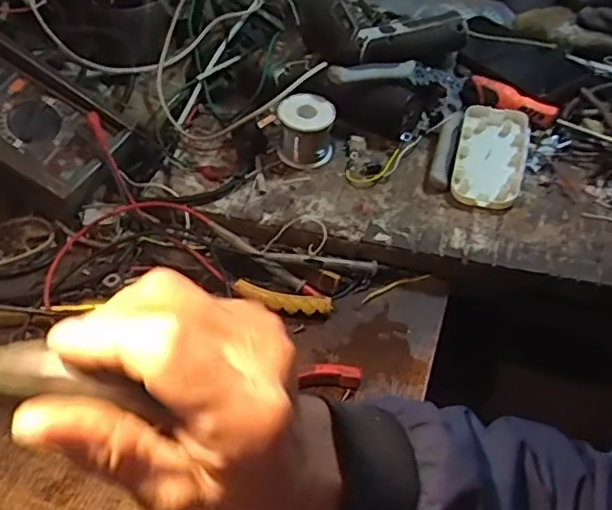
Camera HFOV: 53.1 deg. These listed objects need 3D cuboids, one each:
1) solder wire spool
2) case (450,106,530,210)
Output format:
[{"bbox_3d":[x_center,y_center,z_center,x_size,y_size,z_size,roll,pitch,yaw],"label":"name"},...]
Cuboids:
[{"bbox_3d":[-0.001,-0.118,0.587,0.057,0.057,0.049,-3,46,-1],"label":"solder wire spool"},{"bbox_3d":[0.174,-0.093,0.574,0.064,0.032,0.117,11,48,12],"label":"case"}]

